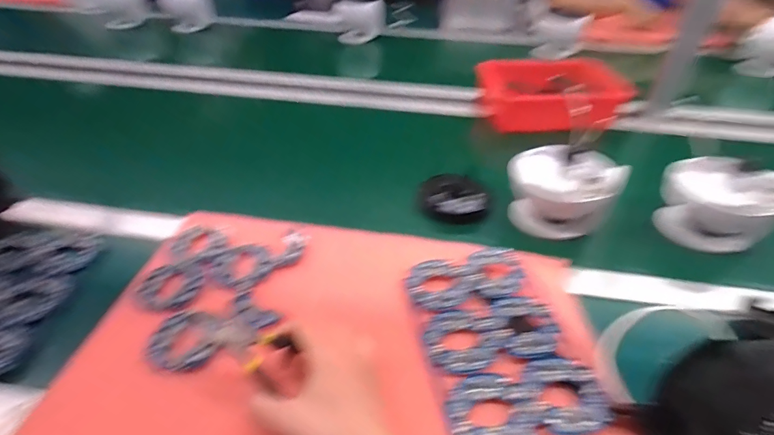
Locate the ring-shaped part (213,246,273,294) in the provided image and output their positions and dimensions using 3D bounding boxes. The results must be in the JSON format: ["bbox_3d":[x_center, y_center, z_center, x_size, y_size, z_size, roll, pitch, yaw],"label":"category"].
[{"bbox_3d":[-0.163,0.054,0.453,0.063,0.004,0.059,0,40,0],"label":"ring-shaped part"}]

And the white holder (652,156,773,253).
[{"bbox_3d":[0.432,-0.017,0.521,0.127,0.101,0.090,17,43,19],"label":"white holder"}]

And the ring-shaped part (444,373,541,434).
[{"bbox_3d":[0.085,0.163,0.328,0.073,0.004,0.067,0,40,0],"label":"ring-shaped part"}]

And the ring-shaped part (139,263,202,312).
[{"bbox_3d":[-0.233,0.075,0.429,0.067,0.006,0.058,25,46,26],"label":"ring-shaped part"}]

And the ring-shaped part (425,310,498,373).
[{"bbox_3d":[0.071,0.118,0.383,0.065,0.006,0.064,0,40,0],"label":"ring-shaped part"}]

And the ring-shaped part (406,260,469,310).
[{"bbox_3d":[0.054,0.071,0.434,0.063,0.006,0.068,0,40,0],"label":"ring-shaped part"}]

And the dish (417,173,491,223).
[{"bbox_3d":[0.093,-0.028,0.573,0.090,0.034,0.094,0,40,0],"label":"dish"}]

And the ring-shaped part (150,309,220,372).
[{"bbox_3d":[-0.193,0.117,0.380,0.061,0.009,0.058,0,40,0],"label":"ring-shaped part"}]

